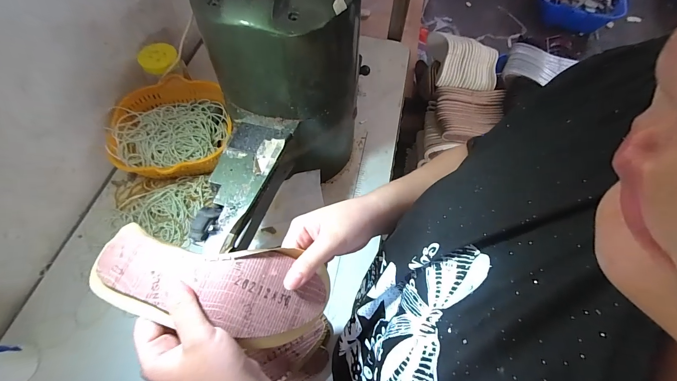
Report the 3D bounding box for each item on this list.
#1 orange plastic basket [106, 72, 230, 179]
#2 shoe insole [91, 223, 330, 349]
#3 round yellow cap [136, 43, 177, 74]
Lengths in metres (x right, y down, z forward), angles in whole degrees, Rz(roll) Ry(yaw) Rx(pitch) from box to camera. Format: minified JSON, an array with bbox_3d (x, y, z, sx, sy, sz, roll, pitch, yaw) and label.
[{"bbox_3d":[-0.309,-0.111,0.554,0.201,0.069,0.227,-20,65,-11],"label":"orange plastic basket"},{"bbox_3d":[-0.119,0.088,0.275,0.217,0.041,0.080,12,63,-3],"label":"shoe insole"},{"bbox_3d":[-0.358,-0.265,0.581,0.070,0.020,0.062,-33,68,-16],"label":"round yellow cap"}]

